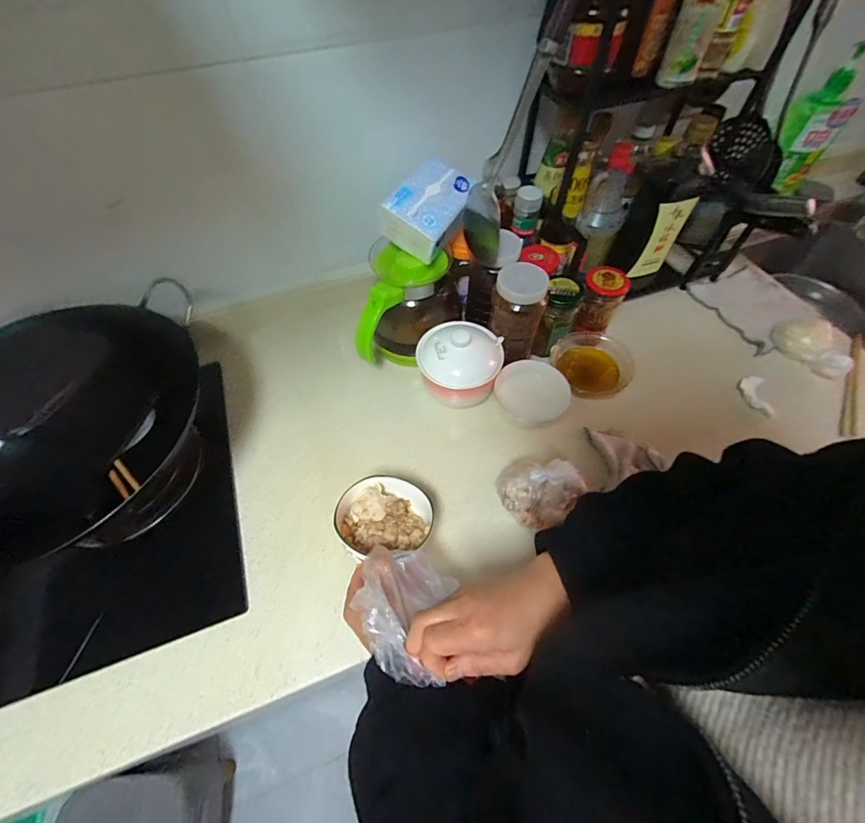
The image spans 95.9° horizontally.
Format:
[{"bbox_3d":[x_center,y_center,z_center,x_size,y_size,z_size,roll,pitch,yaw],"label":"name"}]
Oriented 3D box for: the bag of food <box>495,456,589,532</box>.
[{"bbox_3d":[0.135,0.102,0.501,0.104,0.098,0.074,29,63,18],"label":"bag of food"}]

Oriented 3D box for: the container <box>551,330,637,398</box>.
[{"bbox_3d":[0.258,-0.073,0.642,0.126,0.054,0.111,28,62,17],"label":"container"}]

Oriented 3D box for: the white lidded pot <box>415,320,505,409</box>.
[{"bbox_3d":[0.041,-0.074,0.603,0.125,0.123,0.115,-1,58,1],"label":"white lidded pot"}]

